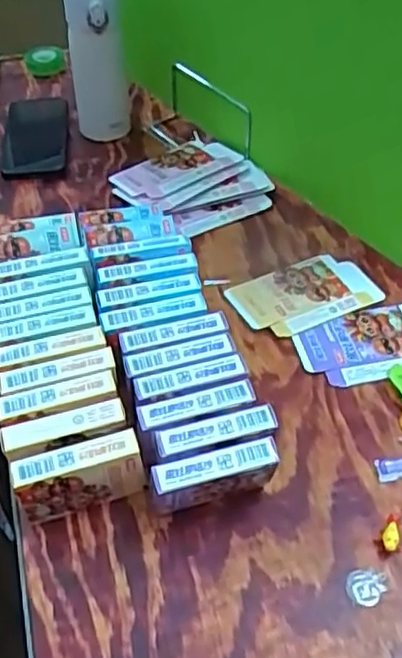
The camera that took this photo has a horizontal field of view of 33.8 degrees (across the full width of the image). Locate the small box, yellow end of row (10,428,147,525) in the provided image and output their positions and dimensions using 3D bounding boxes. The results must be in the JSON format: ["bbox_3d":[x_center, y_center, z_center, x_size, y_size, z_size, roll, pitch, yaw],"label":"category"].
[{"bbox_3d":[-0.090,0.114,0.499,0.091,0.067,0.024,-14,50,-12],"label":"small box, yellow end of row"}]

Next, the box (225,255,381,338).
[{"bbox_3d":[0.106,-0.037,0.681,0.142,0.006,0.088,-21,52,-17],"label":"box"}]

